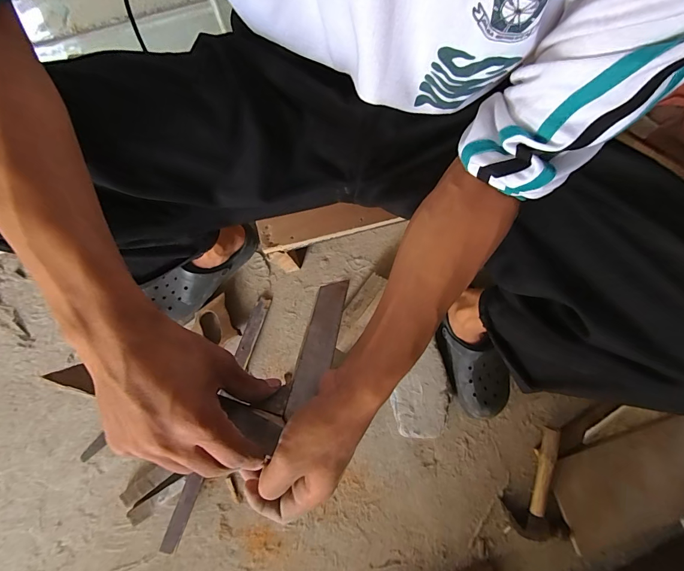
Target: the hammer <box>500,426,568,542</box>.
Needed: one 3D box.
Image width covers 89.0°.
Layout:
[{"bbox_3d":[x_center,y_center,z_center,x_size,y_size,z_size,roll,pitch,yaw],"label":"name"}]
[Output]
[{"bbox_3d":[0.392,0.385,0.677,0.121,0.038,0.212,11,87,5],"label":"hammer"}]

